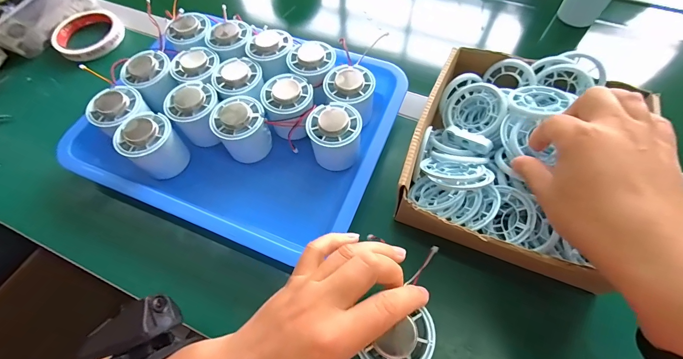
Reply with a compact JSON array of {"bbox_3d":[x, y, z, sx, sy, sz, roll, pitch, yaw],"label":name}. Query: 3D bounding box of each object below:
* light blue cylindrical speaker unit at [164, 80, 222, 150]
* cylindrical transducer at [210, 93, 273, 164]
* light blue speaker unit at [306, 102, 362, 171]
[{"bbox_3d":[-0.158,-0.072,0.353,0.052,0.053,0.061,-34,64,-14],"label":"light blue cylindrical speaker unit"},{"bbox_3d":[-0.107,-0.053,0.347,0.051,0.068,0.048,-1,61,3],"label":"cylindrical transducer"},{"bbox_3d":[-0.006,-0.045,0.337,0.054,0.059,0.051,-7,61,0],"label":"light blue speaker unit"}]

